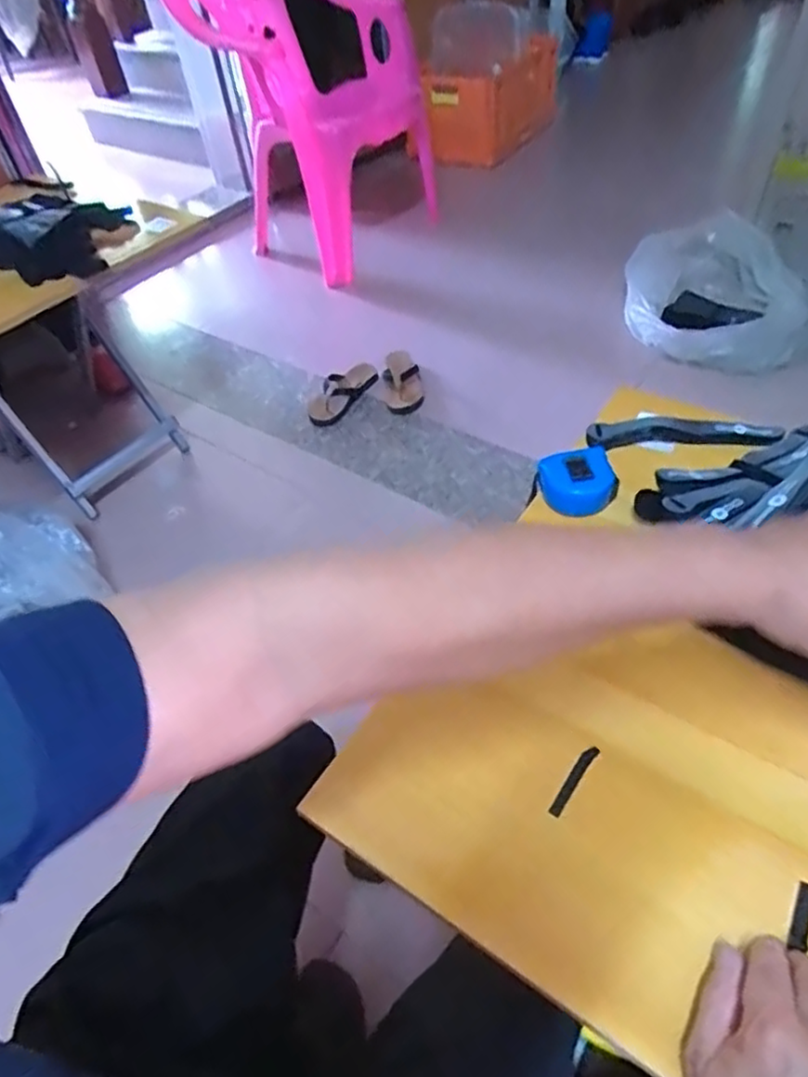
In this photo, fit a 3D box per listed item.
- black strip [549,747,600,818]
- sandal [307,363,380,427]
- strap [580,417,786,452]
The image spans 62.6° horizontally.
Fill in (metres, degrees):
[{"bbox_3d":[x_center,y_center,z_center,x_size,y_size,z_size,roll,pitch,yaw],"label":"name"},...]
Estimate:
[{"bbox_3d":[0.124,0.176,0.482,0.009,0.004,0.060,29,56,30],"label":"black strip"},{"bbox_3d":[-0.151,-0.366,1.643,0.099,0.055,0.245,23,53,26],"label":"sandal"},{"bbox_3d":[0.295,-0.113,0.706,0.193,0.022,0.029,0,47,7],"label":"strap"}]

